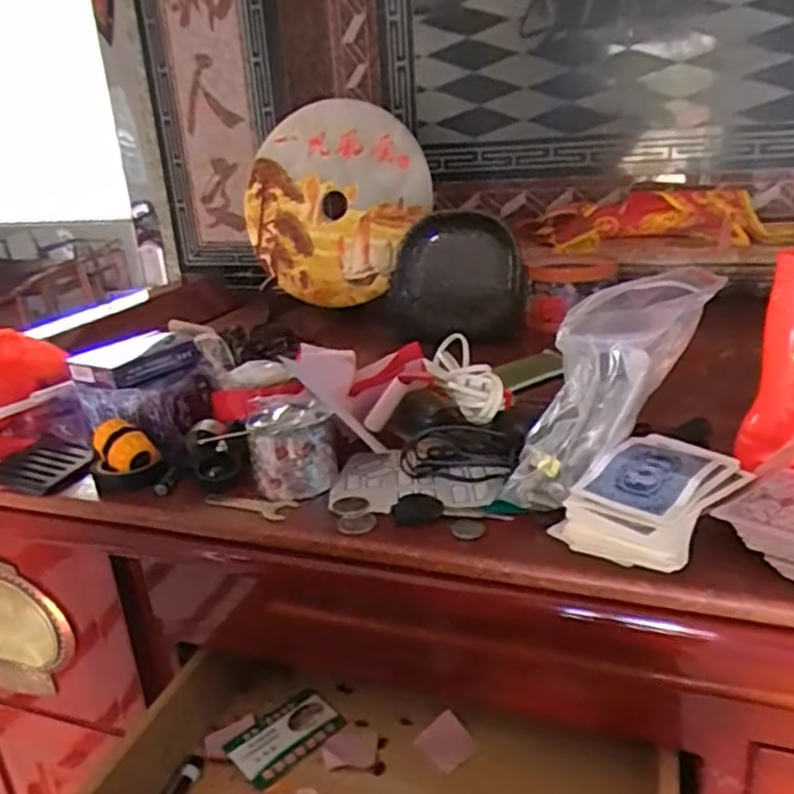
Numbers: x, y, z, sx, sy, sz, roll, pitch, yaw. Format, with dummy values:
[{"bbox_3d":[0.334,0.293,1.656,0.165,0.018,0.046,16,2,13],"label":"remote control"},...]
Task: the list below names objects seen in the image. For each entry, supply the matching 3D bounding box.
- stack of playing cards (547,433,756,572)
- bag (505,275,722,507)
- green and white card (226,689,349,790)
[{"bbox_3d":[0.150,0.060,0.405,0.099,0.041,0.070,-22,27,-39],"label":"stack of playing cards"},{"bbox_3d":[0.117,-0.002,0.407,0.068,0.164,0.075,29,26,7],"label":"bag"},{"bbox_3d":[-0.090,0.278,0.569,0.091,0.010,0.055,-20,25,-39],"label":"green and white card"}]

